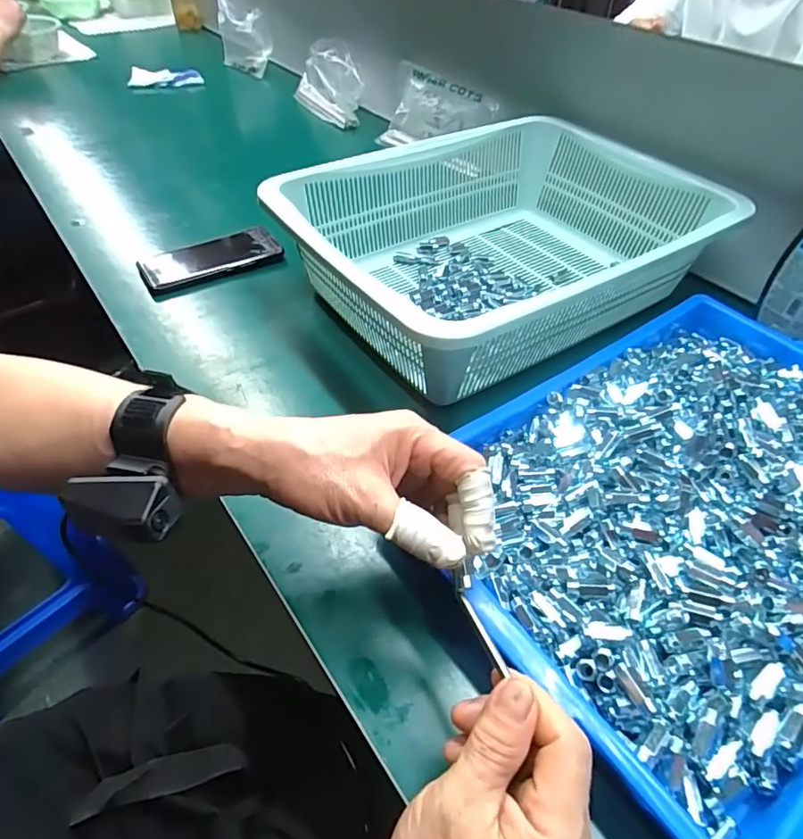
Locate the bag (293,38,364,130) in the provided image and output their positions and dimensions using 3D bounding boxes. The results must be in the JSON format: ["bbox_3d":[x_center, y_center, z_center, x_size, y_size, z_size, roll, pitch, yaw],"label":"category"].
[{"bbox_3d":[-0.132,-0.647,1.016,0.076,0.103,0.207,-23,51,-22],"label":"bag"}]

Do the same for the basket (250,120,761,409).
[{"bbox_3d":[0.103,-0.186,0.574,0.421,0.115,0.320,-25,52,-24],"label":"basket"}]

